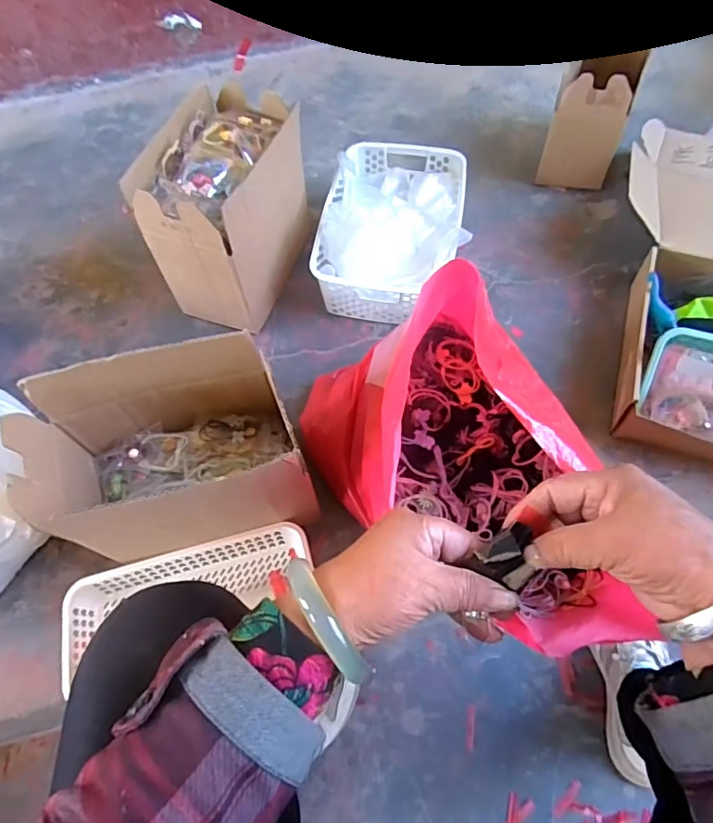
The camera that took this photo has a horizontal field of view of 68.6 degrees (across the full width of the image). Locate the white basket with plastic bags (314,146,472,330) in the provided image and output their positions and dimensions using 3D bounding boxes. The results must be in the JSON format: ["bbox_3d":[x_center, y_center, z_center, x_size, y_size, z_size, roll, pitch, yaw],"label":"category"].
[{"bbox_3d":[0.061,-0.293,0.803,0.203,0.116,0.324,6,61,7],"label":"white basket with plastic bags"}]

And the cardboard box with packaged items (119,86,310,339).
[{"bbox_3d":[-0.172,-0.279,0.745,0.143,0.221,0.240,16,63,12],"label":"cardboard box with packaged items"}]

